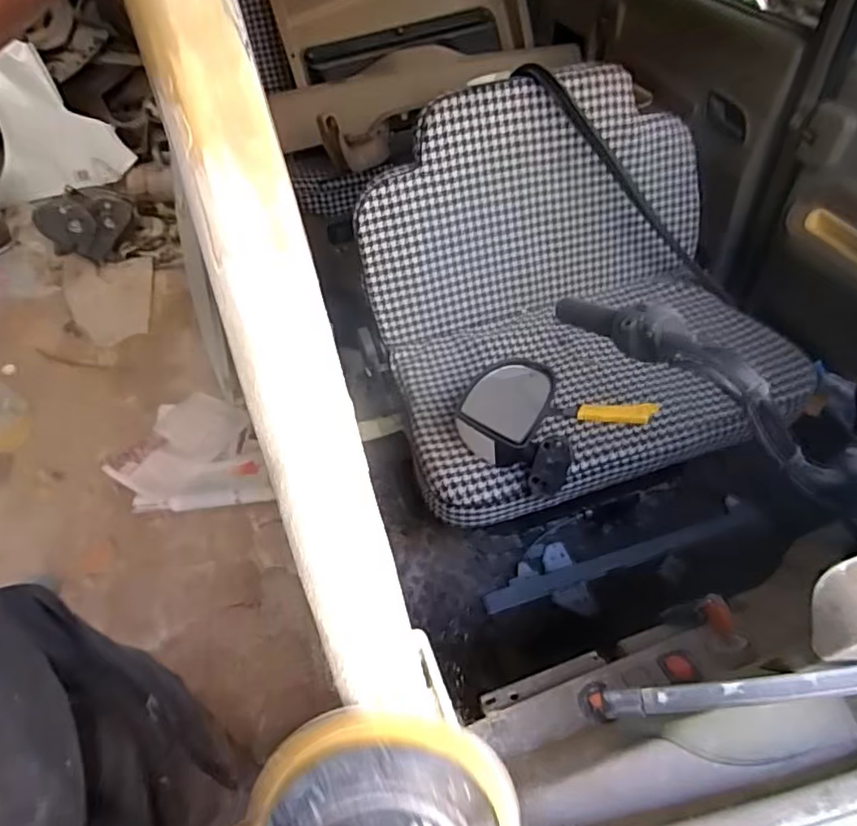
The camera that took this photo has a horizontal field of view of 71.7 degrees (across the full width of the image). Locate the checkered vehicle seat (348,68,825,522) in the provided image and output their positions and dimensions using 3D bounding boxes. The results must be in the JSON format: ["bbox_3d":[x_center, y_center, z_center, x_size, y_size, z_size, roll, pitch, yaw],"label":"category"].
[{"bbox_3d":[0.258,-0.221,0.986,0.693,0.449,0.520,-16,49,-9],"label":"checkered vehicle seat"}]

